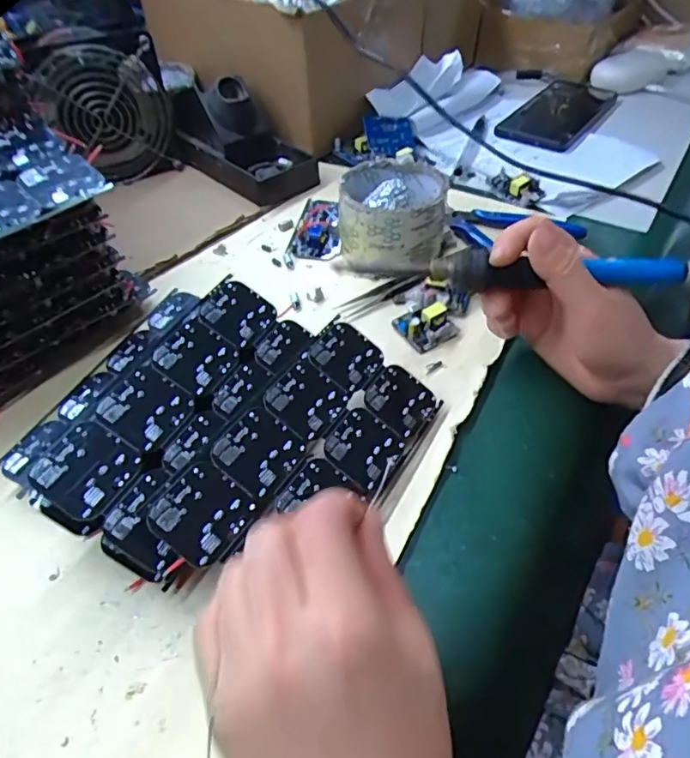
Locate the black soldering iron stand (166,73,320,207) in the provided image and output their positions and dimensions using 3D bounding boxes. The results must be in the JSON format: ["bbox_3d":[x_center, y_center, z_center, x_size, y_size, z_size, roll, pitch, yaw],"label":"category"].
[{"bbox_3d":[-0.097,-0.232,0.510,0.150,0.076,0.078,36,56,29],"label":"black soldering iron stand"}]

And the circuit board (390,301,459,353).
[{"bbox_3d":[0.054,-0.039,0.366,0.034,0.017,0.032,-21,50,-19],"label":"circuit board"}]

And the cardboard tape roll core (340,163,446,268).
[{"bbox_3d":[0.035,-0.126,0.418,0.078,0.053,0.076,-1,47,-1],"label":"cardboard tape roll core"}]

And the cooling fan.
[{"bbox_3d":[-0.215,-0.242,0.492,0.108,0.113,0.033,-25,52,-21],"label":"cooling fan"}]

